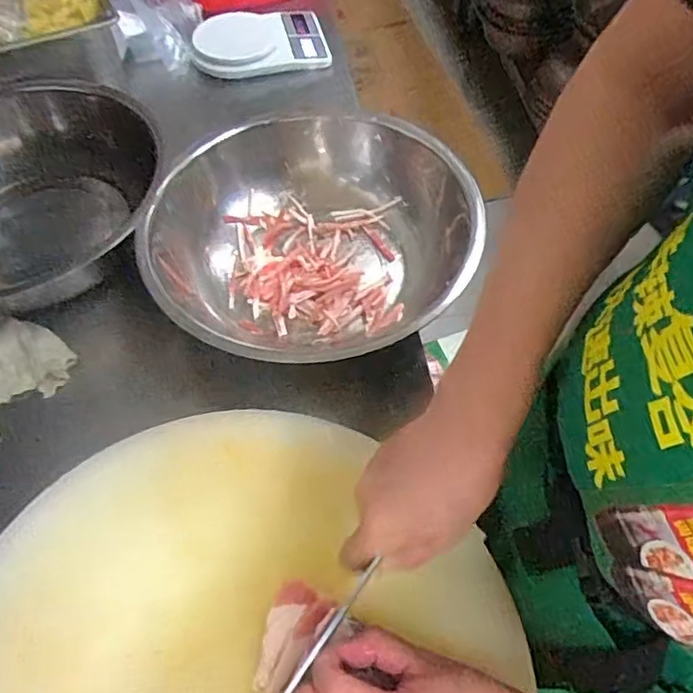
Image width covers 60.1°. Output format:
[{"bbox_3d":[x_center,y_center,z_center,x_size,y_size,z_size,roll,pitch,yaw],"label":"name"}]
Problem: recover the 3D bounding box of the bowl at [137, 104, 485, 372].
[{"bbox_3d":[-0.039,-0.128,0.718,0.355,0.113,0.382,-1,57,1],"label":"bowl"}]

